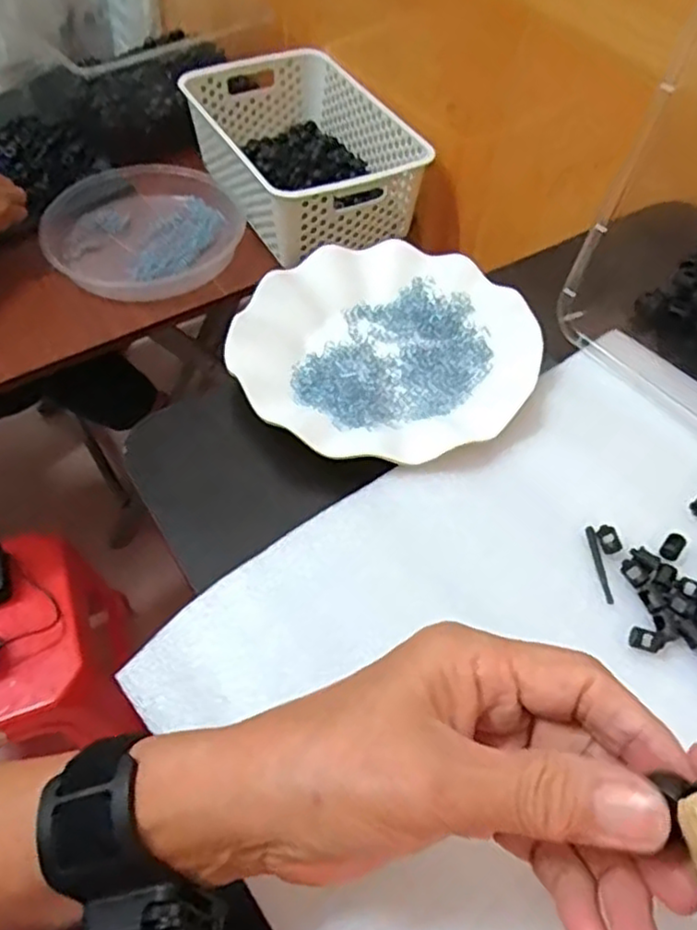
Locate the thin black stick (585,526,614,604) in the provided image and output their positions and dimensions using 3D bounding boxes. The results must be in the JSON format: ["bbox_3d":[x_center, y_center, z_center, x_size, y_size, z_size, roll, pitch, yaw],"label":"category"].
[{"bbox_3d":[0.128,0.050,0.351,0.005,0.004,0.042,-1,54,-3],"label":"thin black stick"}]

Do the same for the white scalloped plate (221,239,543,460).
[{"bbox_3d":[0.021,-0.073,0.432,0.173,0.018,0.174,1,54,-1],"label":"white scalloped plate"}]

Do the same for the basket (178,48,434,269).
[{"bbox_3d":[-0.059,-0.394,0.861,0.207,0.099,0.314,-22,58,-17],"label":"basket"}]

